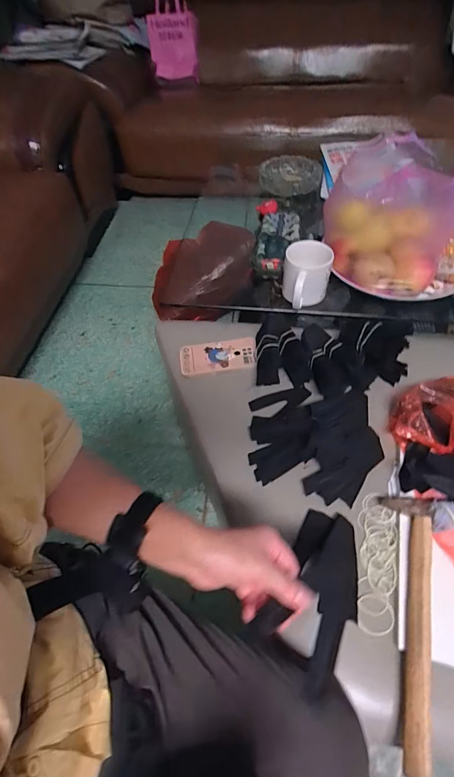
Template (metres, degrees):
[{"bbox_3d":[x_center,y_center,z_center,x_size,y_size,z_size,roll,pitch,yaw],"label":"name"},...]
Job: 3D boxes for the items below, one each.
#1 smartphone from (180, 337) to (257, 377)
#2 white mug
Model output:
[{"bbox_3d":[-0.017,-0.065,0.736,0.146,0.015,0.078,-6,53,-2],"label":"smartphone"},{"bbox_3d":[0.156,-0.225,0.734,0.089,0.090,0.102,8,54,8],"label":"white mug"}]

